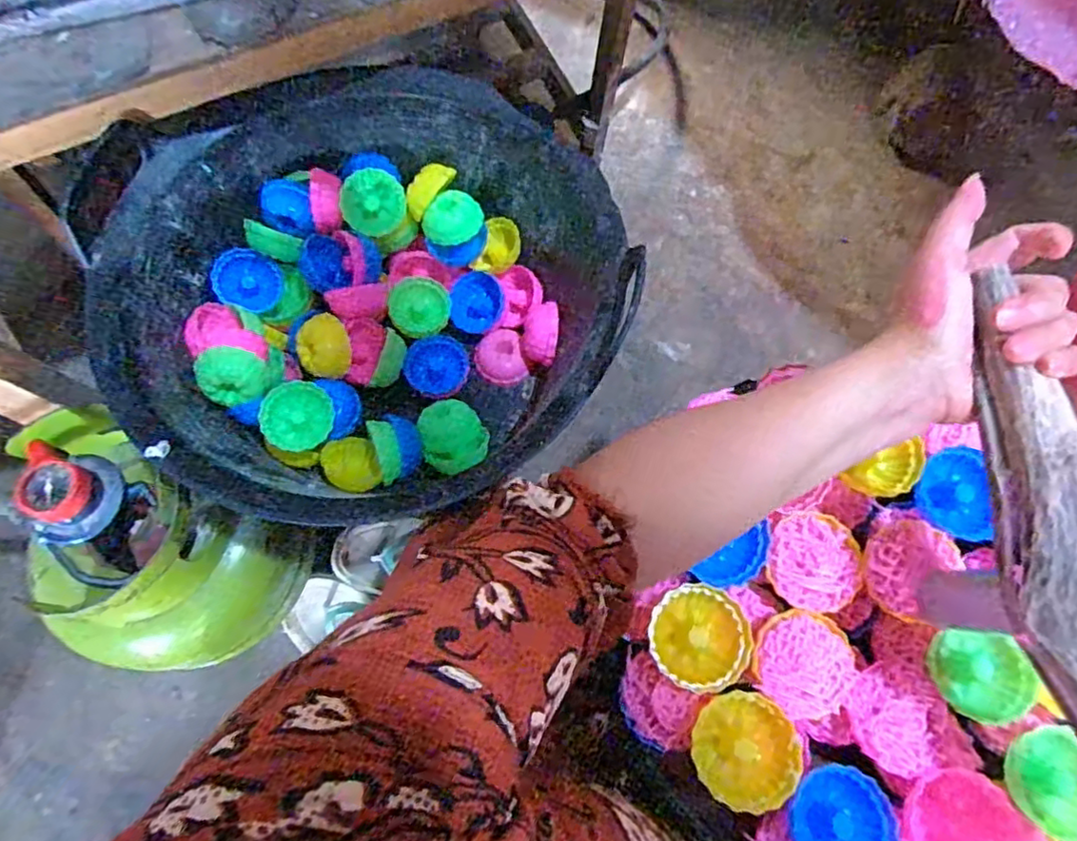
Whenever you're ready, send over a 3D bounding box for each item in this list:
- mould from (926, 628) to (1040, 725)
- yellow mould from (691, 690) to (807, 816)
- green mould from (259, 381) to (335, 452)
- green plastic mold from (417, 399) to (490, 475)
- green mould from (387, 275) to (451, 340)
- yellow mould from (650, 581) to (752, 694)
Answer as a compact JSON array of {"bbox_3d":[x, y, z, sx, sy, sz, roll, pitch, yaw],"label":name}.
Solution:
[{"bbox_3d":[0.281,0.162,0.410,0.055,0.022,0.053,0,76,27],"label":"mould"},{"bbox_3d":[0.122,0.195,0.380,0.054,0.026,0.063,15,73,5],"label":"yellow mould"},{"bbox_3d":[-0.216,-0.004,0.575,0.060,0.027,0.060,2,86,-24],"label":"green mould"},{"bbox_3d":[-0.083,0.011,0.607,0.059,0.025,0.074,-29,75,-8],"label":"green plastic mold"},{"bbox_3d":[-0.124,-0.115,0.665,0.060,0.028,0.062,0,90,-22],"label":"green mould"},{"bbox_3d":[0.099,0.134,0.401,0.057,0.024,0.061,0,73,0],"label":"yellow mould"}]

